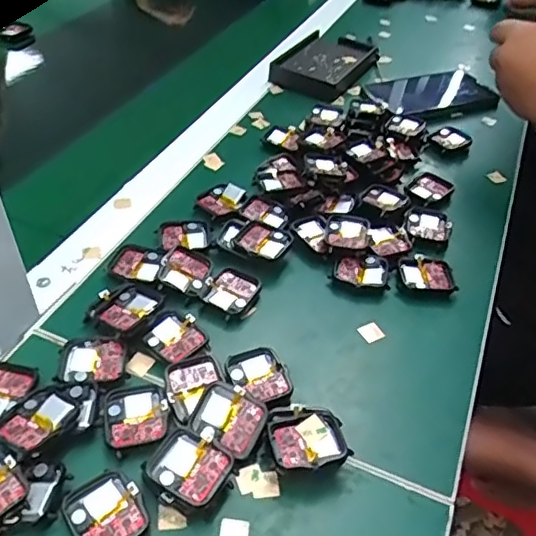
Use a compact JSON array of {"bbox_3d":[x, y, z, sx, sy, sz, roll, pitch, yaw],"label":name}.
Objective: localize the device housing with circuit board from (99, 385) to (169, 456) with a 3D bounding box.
[{"bbox_3d":[-0.081,0.090,0.352,0.039,0.005,0.043,-14,46,-18],"label":"device housing with circuit board"}]

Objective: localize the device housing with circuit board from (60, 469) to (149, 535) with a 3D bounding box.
[{"bbox_3d":[-0.088,0.133,0.310,0.037,0.007,0.041,-28,52,-30],"label":"device housing with circuit board"}]

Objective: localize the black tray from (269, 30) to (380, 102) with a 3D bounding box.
[{"bbox_3d":[0.073,-0.264,0.729,0.098,0.022,0.162,24,47,20],"label":"black tray"}]

